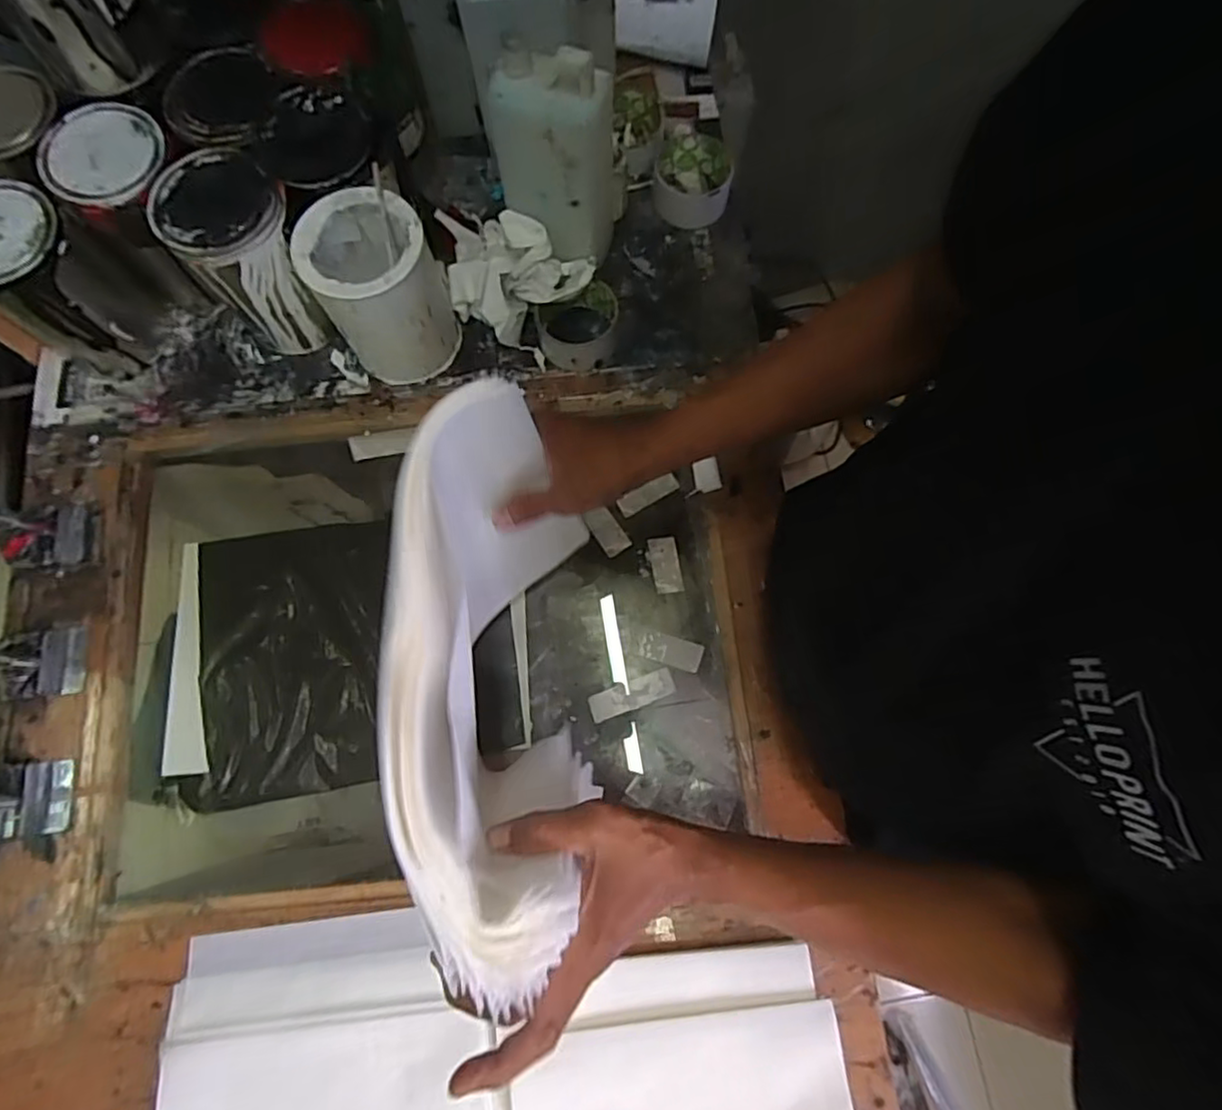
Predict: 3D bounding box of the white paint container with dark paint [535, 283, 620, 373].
[{"bbox_3d":[-0.034,-0.235,0.668,0.084,0.044,0.082,8,75,3],"label":"white paint container with dark paint"}]

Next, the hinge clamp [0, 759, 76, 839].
[{"bbox_3d":[-0.519,0.205,0.541,0.079,0.088,0.063,-5,75,-1],"label":"hinge clamp"}]

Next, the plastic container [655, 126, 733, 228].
[{"bbox_3d":[0.090,-0.411,0.721,0.083,0.043,0.090,-1,75,0],"label":"plastic container"}]

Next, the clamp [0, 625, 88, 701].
[{"bbox_3d":[-0.529,0.090,0.570,0.084,0.079,0.064,-9,75,-2],"label":"clamp"}]

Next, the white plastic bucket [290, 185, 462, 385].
[{"bbox_3d":[-0.217,-0.253,0.630,0.111,0.155,0.113,0,75,0],"label":"white plastic bucket"}]

